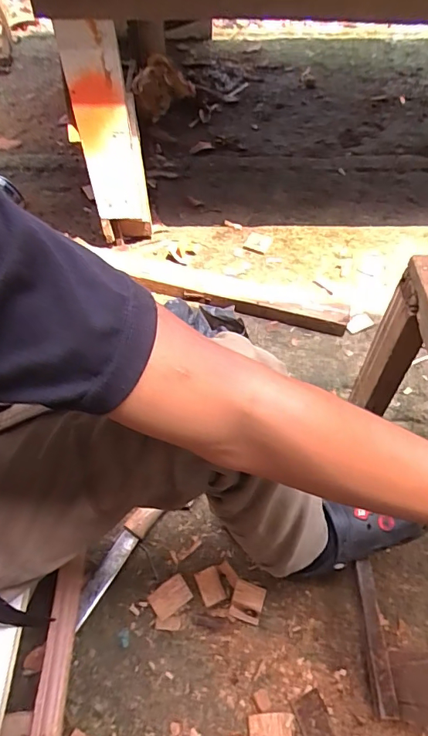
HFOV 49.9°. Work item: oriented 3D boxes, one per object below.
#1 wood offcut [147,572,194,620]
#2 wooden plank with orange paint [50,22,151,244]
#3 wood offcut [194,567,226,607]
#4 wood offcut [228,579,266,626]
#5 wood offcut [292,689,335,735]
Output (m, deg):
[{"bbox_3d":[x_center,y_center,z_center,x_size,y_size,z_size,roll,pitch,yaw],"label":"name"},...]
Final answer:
[{"bbox_3d":[-0.069,0.364,0.729,0.063,0.006,0.042,-32,62,-22],"label":"wood offcut"},{"bbox_3d":[-0.219,-0.453,0.988,0.127,0.483,0.041,-6,55,-4],"label":"wooden plank with orange paint"},{"bbox_3d":[-0.006,0.349,0.734,0.037,0.006,0.052,-16,57,-13],"label":"wood offcut"},{"bbox_3d":[0.052,0.367,0.722,0.048,0.008,0.053,17,56,10],"label":"wood offcut"},{"bbox_3d":[0.140,0.493,0.645,0.043,0.004,0.059,-16,57,-13],"label":"wood offcut"}]

